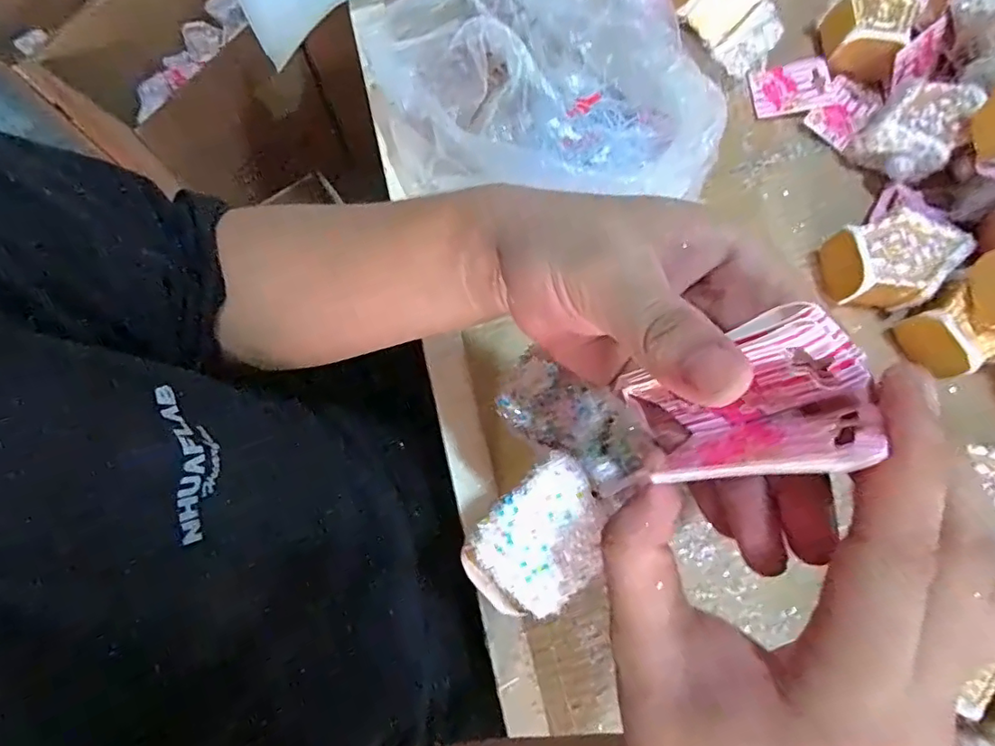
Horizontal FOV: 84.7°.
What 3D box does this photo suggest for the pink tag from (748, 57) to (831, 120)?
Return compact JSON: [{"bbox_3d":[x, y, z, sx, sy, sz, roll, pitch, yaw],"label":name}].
[{"bbox_3d":[0.243,-0.235,0.451,0.062,0.007,0.048,-5,77,7],"label":"pink tag"}]

